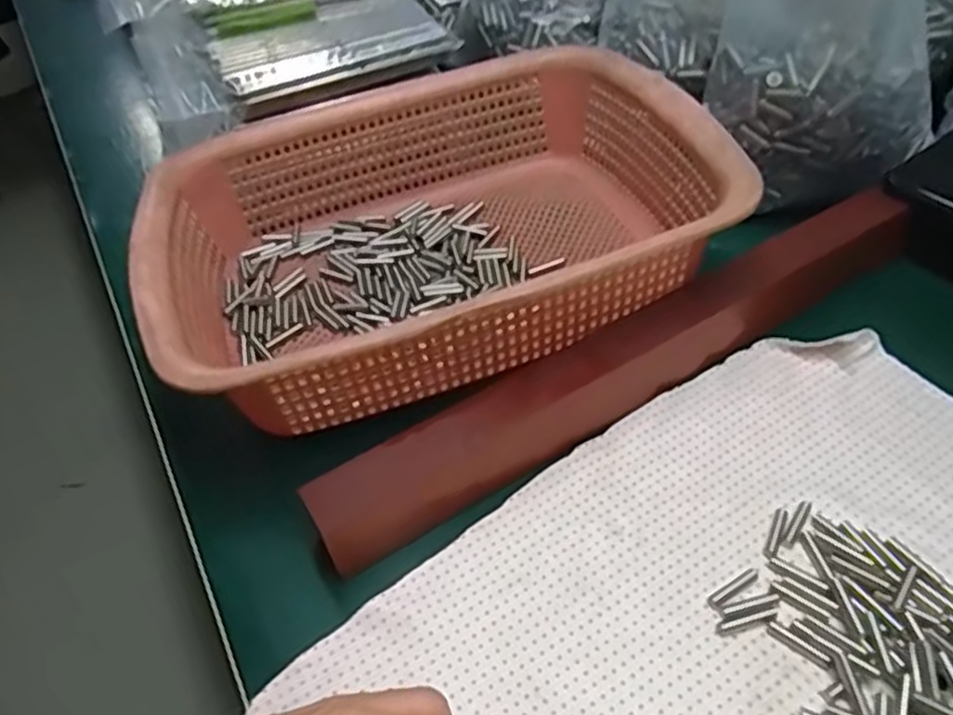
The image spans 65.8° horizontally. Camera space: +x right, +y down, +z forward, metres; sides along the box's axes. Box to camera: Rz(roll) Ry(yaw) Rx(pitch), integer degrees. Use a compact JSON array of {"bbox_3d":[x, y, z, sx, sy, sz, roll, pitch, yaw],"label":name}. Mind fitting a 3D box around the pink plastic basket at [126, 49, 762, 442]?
[{"bbox_3d":[-0.029,-0.073,0.412,0.290,0.087,0.222,-22,47,-12],"label":"pink plastic basket"}]

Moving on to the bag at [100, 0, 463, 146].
[{"bbox_3d":[-0.144,-0.239,0.506,0.198,0.053,0.181,-22,47,-12],"label":"bag"}]

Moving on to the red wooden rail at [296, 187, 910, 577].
[{"bbox_3d":[0.080,-0.002,0.356,0.339,0.040,0.031,-29,49,-17],"label":"red wooden rail"}]

